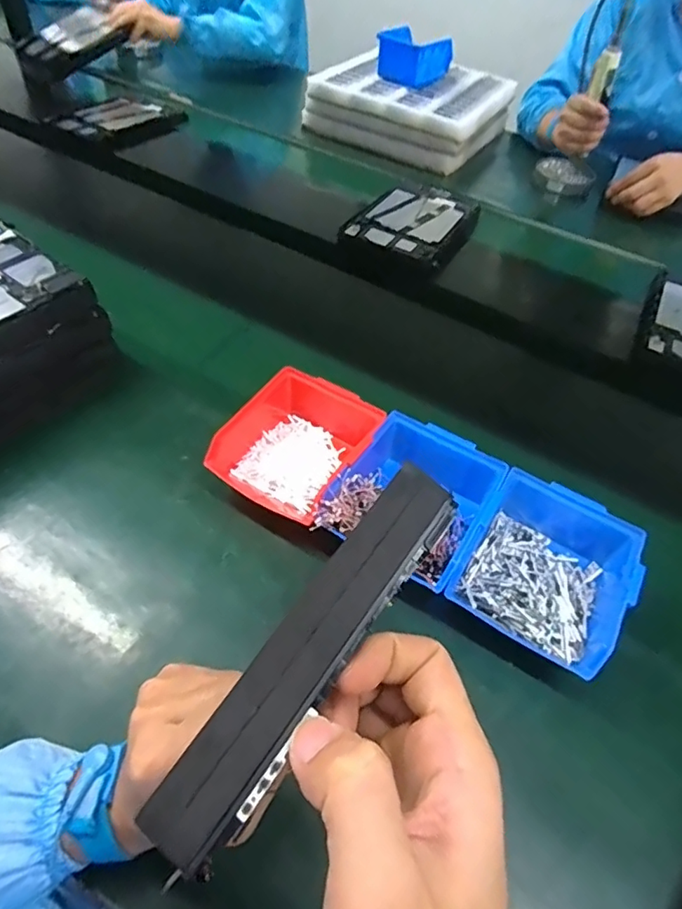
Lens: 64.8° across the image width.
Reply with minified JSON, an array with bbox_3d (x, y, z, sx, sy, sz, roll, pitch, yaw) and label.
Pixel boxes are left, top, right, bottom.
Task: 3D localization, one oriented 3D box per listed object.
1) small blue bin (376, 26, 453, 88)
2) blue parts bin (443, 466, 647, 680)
[{"bbox_3d":[0.148,-0.797,1.075,0.132,0.072,0.109,17,51,8],"label":"small blue bin"},{"bbox_3d":[0.171,0.096,0.454,0.126,0.065,0.143,29,55,18],"label":"blue parts bin"}]

